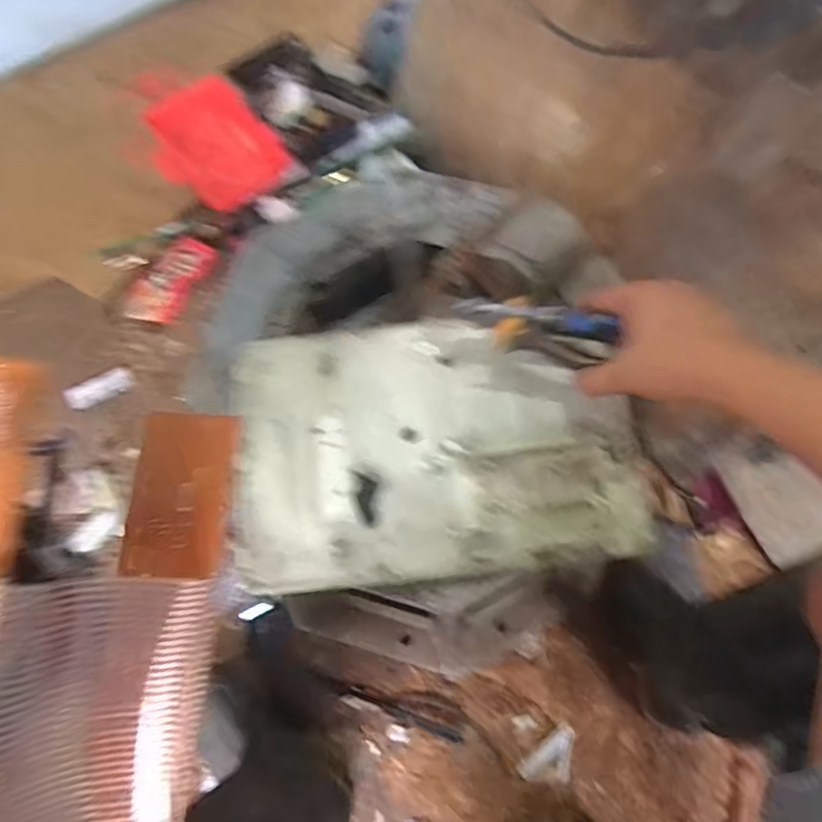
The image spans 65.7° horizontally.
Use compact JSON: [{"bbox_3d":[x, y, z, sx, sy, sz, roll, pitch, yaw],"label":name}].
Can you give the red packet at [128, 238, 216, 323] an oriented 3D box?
[{"bbox_3d":[-0.373,-0.202,0.993,0.074,0.023,0.152,30,72,12],"label":"red packet"}]

